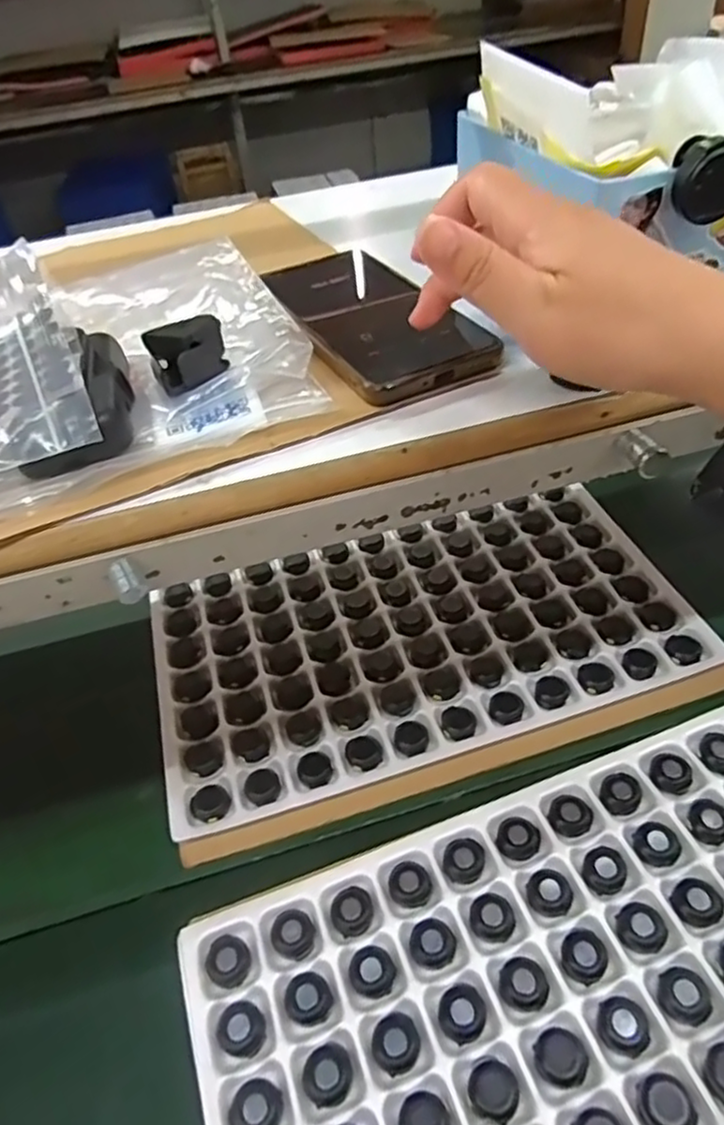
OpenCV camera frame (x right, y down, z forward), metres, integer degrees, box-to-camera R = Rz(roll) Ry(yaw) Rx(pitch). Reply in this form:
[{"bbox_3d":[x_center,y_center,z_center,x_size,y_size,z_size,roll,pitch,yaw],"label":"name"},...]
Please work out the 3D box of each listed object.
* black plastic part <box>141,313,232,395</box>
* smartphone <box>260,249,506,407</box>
[{"bbox_3d":[-0.088,-0.108,0.348,0.039,0.020,0.042,-21,46,-14],"label":"black plastic part"},{"bbox_3d":[0.003,-0.138,0.375,0.077,0.015,0.171,-22,46,-15],"label":"smartphone"}]

